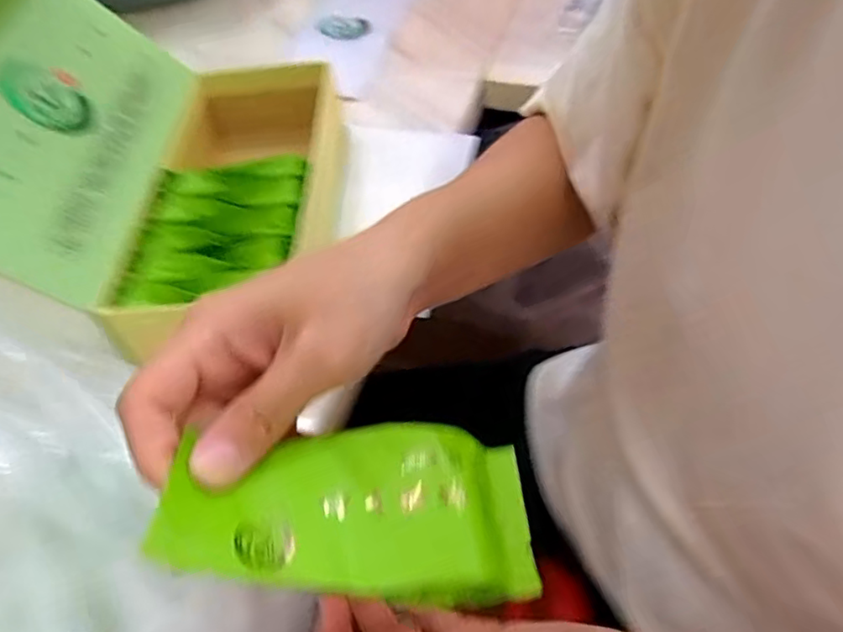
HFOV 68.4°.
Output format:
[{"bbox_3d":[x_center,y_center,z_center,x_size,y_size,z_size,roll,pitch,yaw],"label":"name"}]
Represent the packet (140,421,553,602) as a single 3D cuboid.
[{"bbox_3d":[-0.021,0.063,0.203,0.117,0.014,0.059,4,43,-8],"label":"packet"}]

